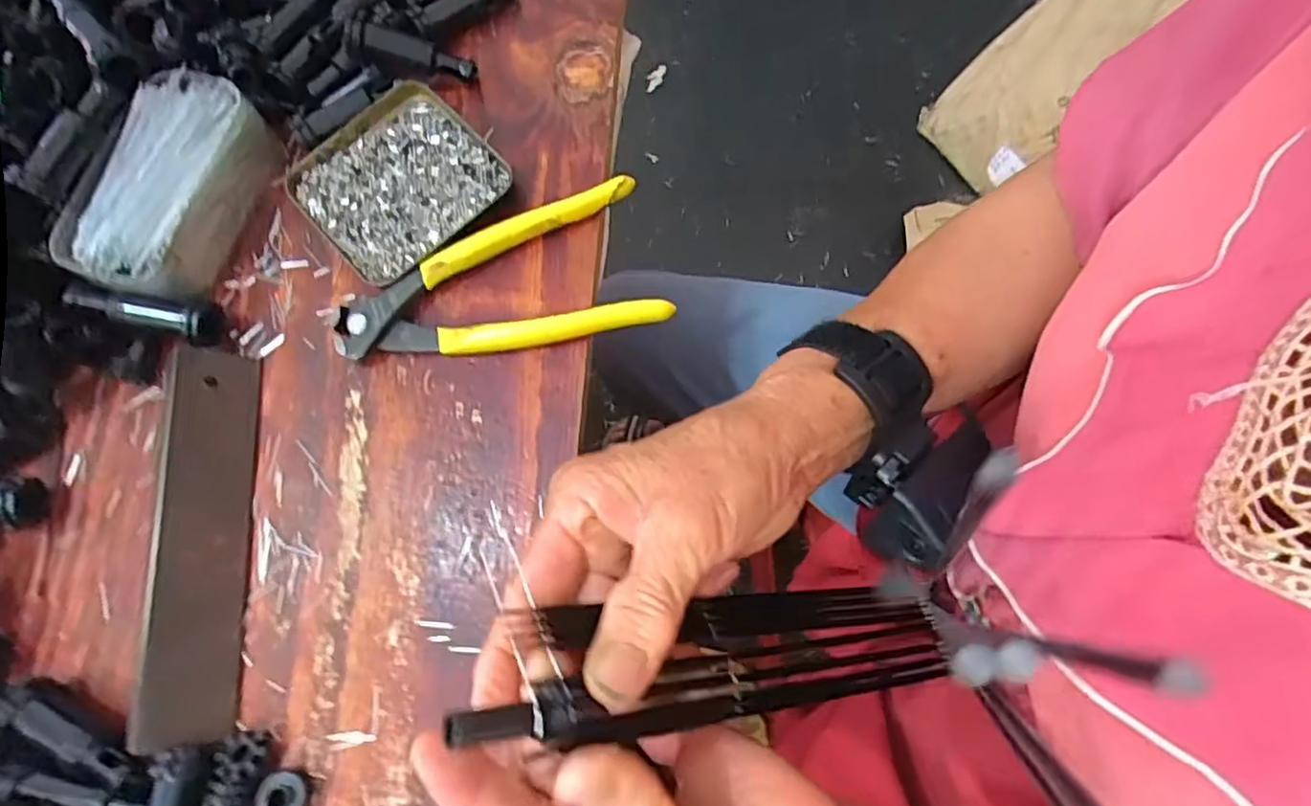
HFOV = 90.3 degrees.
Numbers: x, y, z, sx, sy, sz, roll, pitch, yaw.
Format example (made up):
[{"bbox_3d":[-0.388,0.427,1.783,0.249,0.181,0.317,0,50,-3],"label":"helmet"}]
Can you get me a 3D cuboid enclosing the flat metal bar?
[{"bbox_3d":[-0.207,0.059,0.298,0.036,0.006,0.174,6,70,-35],"label":"flat metal bar"}]

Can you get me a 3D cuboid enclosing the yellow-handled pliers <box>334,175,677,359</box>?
[{"bbox_3d":[-0.080,-0.064,0.327,0.161,0.017,0.077,-9,73,-2],"label":"yellow-handled pliers"}]

